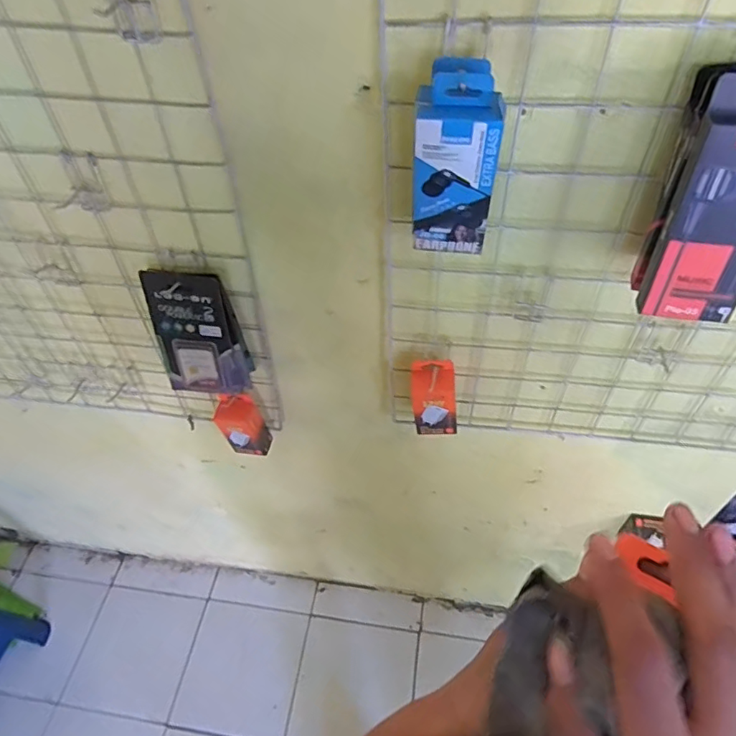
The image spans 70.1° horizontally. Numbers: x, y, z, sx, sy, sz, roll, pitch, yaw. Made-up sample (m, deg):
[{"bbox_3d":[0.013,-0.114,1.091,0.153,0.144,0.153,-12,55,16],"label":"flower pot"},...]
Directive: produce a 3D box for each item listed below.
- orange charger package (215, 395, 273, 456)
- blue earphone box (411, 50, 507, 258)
[{"bbox_3d":[-0.194,0.091,0.821,0.063,0.113,0.046,4,50,8],"label":"orange charger package"},{"bbox_3d":[0.073,-0.172,0.444,0.071,0.144,0.058,6,51,10],"label":"blue earphone box"}]

